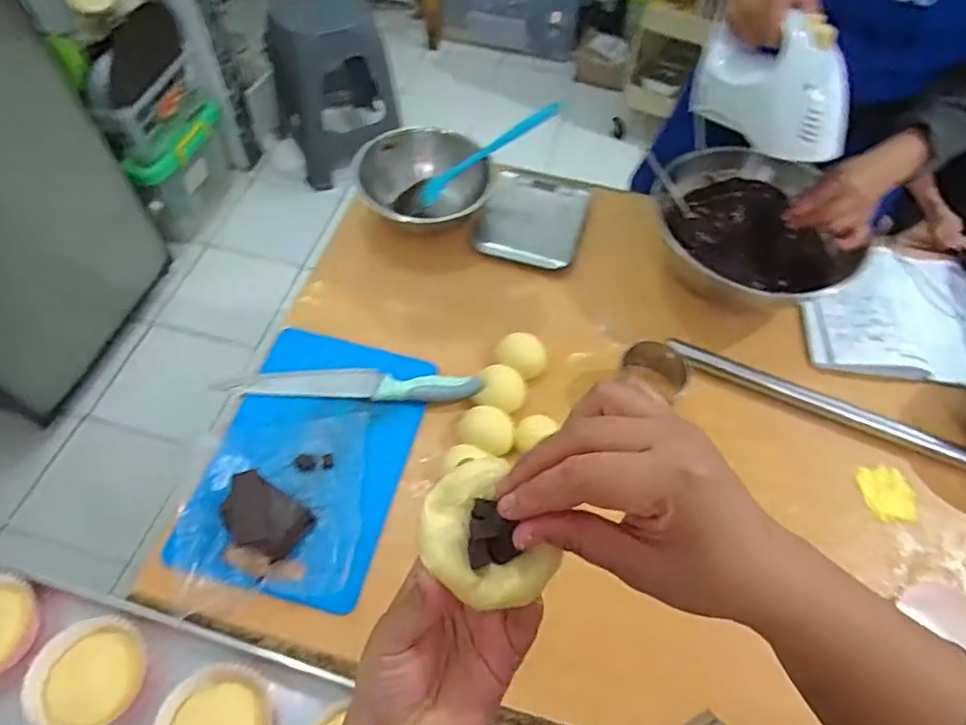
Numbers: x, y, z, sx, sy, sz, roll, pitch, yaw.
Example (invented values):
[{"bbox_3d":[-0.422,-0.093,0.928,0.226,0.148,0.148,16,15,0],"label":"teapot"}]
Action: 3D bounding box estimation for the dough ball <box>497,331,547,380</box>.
[{"bbox_3d":[0.047,-0.007,0.743,0.058,0.039,0.049,9,58,3],"label":"dough ball"}]

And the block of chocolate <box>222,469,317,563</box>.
[{"bbox_3d":[-0.218,0.150,0.605,0.085,0.043,0.065,29,61,15],"label":"block of chocolate"}]

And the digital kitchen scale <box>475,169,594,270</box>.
[{"bbox_3d":[0.070,-0.211,0.880,0.144,0.025,0.168,16,58,7],"label":"digital kitchen scale"}]

